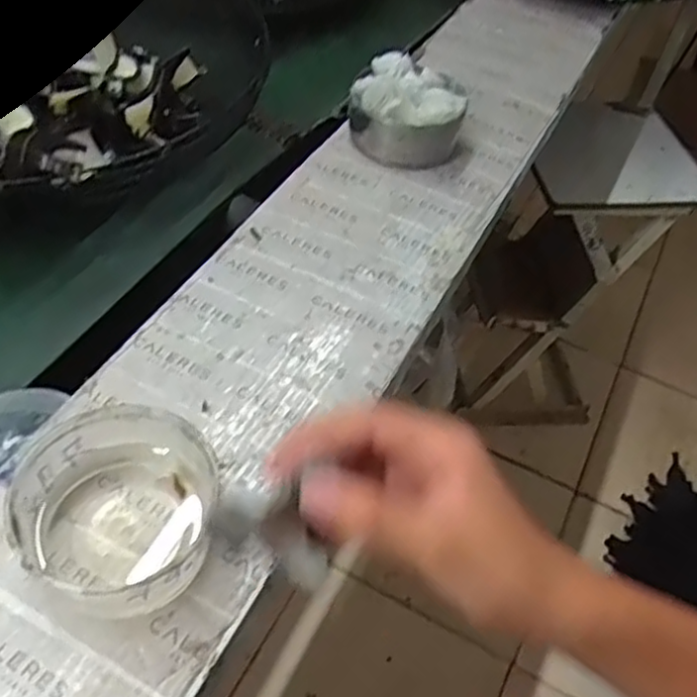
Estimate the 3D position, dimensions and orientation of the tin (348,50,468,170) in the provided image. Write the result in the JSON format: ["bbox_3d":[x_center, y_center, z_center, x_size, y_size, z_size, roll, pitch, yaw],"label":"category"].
[{"bbox_3d":[0.060,-0.247,0.743,0.113,0.080,0.114,4,50,-4],"label":"tin"}]

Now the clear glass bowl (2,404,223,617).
[{"bbox_3d":[-0.137,0.097,0.436,0.110,0.063,0.105,3,48,-3],"label":"clear glass bowl"}]

